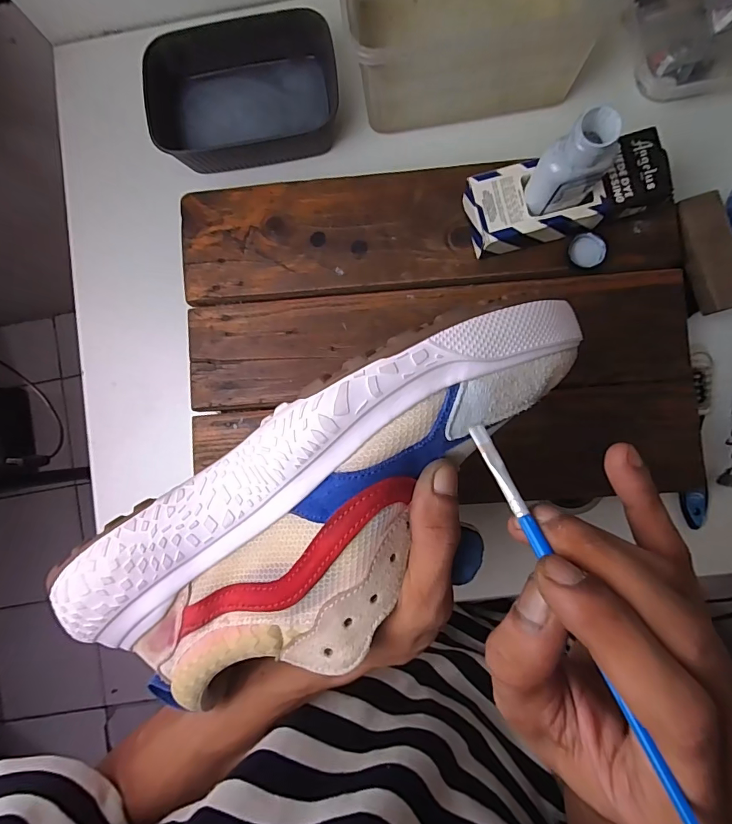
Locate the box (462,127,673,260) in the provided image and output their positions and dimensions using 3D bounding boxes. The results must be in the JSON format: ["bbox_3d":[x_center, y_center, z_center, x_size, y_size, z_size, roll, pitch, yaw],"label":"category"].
[{"bbox_3d":[0.151,-0.166,0.341,0.145,0.035,0.057,-15,87,5],"label":"box"}]

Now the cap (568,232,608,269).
[{"bbox_3d":[0.177,-0.129,0.351,0.028,0.010,0.025,41,93,5],"label":"cap"}]

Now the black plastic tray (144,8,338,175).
[{"bbox_3d":[-0.112,-0.288,0.398,0.174,0.046,0.117,-15,87,5],"label":"black plastic tray"}]

